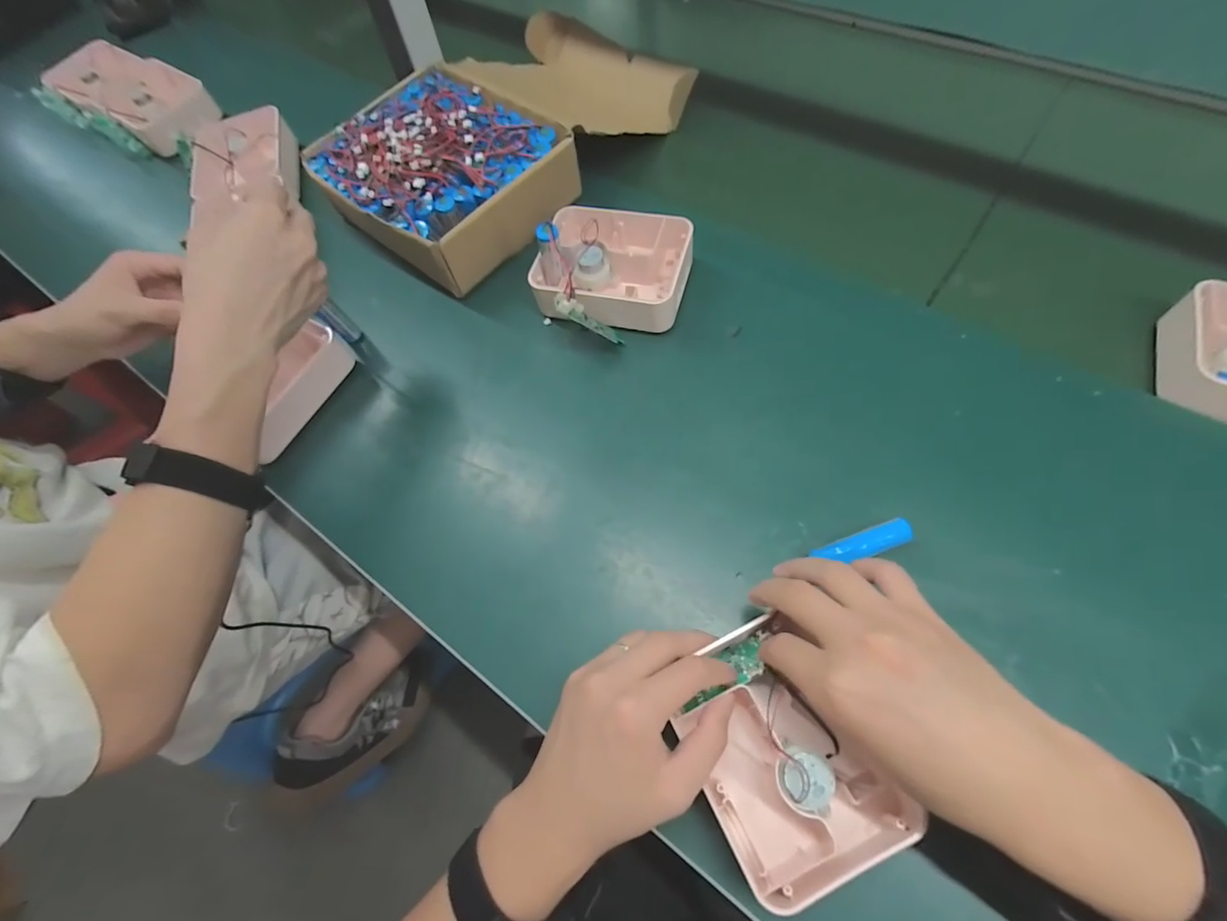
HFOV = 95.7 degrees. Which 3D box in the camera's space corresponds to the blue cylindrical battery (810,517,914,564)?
[{"bbox_3d":[0.165,0.054,0.365,0.064,0.015,0.018,-18,69,-3],"label":"blue cylindrical battery"}]

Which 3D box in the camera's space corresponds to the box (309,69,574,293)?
[{"bbox_3d":[-0.170,-0.286,0.542,0.218,0.066,0.191,40,76,16],"label":"box"}]

